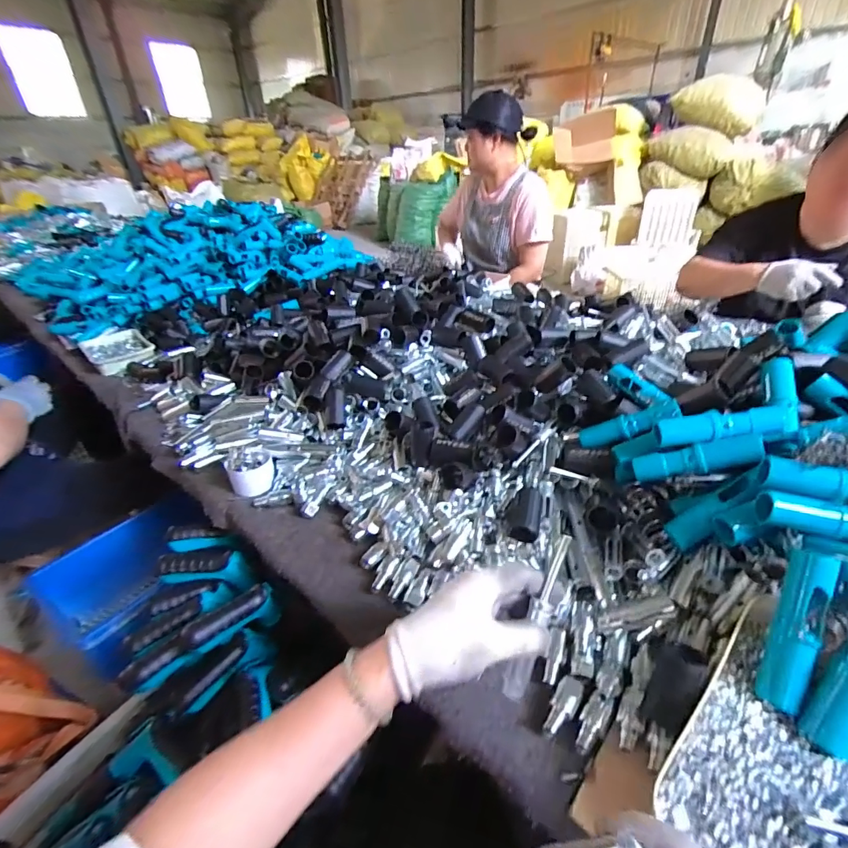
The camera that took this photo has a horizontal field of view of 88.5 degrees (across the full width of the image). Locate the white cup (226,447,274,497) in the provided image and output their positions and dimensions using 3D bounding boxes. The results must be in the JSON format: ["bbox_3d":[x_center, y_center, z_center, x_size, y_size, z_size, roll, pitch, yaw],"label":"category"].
[{"bbox_3d":[-0.268,0.070,0.674,0.067,0.052,0.076,-16,34,-20],"label":"white cup"}]

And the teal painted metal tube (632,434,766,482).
[{"bbox_3d":[0.294,0.039,0.472,0.122,0.032,0.027,-17,23,32],"label":"teal painted metal tube"}]

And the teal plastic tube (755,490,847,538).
[{"bbox_3d":[0.353,0.084,0.366,0.115,0.023,0.032,13,36,24],"label":"teal plastic tube"}]

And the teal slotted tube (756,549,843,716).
[{"bbox_3d":[0.290,0.160,0.339,0.029,0.120,0.020,17,-4,28],"label":"teal slotted tube"}]

